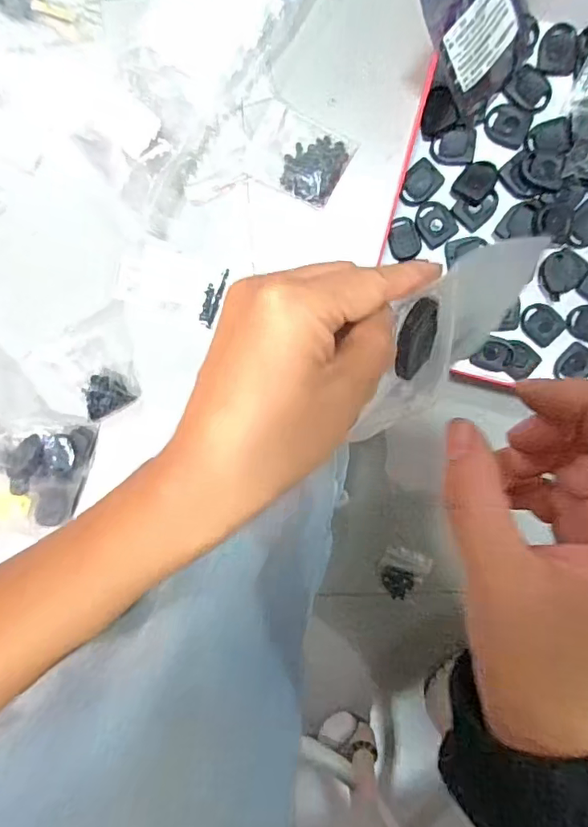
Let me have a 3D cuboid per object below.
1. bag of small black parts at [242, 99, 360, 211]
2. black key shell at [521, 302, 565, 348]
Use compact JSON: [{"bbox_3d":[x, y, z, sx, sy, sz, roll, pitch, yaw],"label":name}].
[{"bbox_3d":[-0.003,-0.244,0.490,0.104,0.011,0.069,26,99,1],"label":"bag of small black parts"},{"bbox_3d":[0.231,-0.084,0.488,0.040,0.004,0.032,42,99,-2],"label":"black key shell"}]

